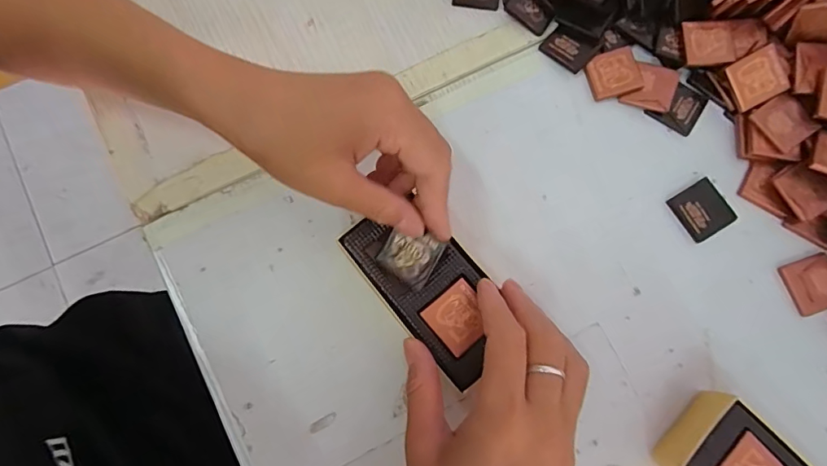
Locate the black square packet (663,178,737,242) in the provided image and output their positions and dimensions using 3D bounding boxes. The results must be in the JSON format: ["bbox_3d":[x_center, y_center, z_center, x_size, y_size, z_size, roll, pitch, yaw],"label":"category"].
[{"bbox_3d":[0.195,-0.016,0.317,0.037,0.006,0.035,-28,77,-10],"label":"black square packet"}]

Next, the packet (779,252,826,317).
[{"bbox_3d":[0.263,0.033,0.307,0.037,0.004,0.035,-19,78,-6],"label":"packet"}]

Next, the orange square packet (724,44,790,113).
[{"bbox_3d":[0.233,-0.105,0.318,0.035,0.005,0.033,-28,99,6],"label":"orange square packet"}]

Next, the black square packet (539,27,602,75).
[{"bbox_3d":[0.111,-0.133,0.334,0.034,0.004,0.028,36,78,6],"label":"black square packet"}]

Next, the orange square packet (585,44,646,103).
[{"bbox_3d":[0.141,-0.112,0.331,0.035,0.005,0.033,-17,78,-5],"label":"orange square packet"}]

